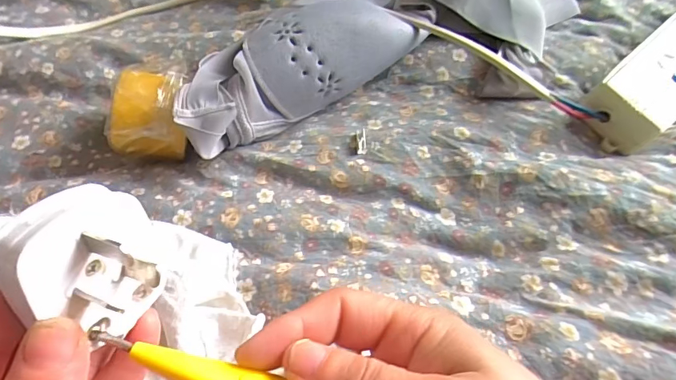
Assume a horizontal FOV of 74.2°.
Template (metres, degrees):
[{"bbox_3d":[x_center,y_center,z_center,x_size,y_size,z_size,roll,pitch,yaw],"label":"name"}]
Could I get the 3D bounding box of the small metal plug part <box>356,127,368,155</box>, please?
[{"bbox_3d":[0.016,-0.034,0.310,0.007,0.004,0.019,-3,71,1],"label":"small metal plug part"}]

